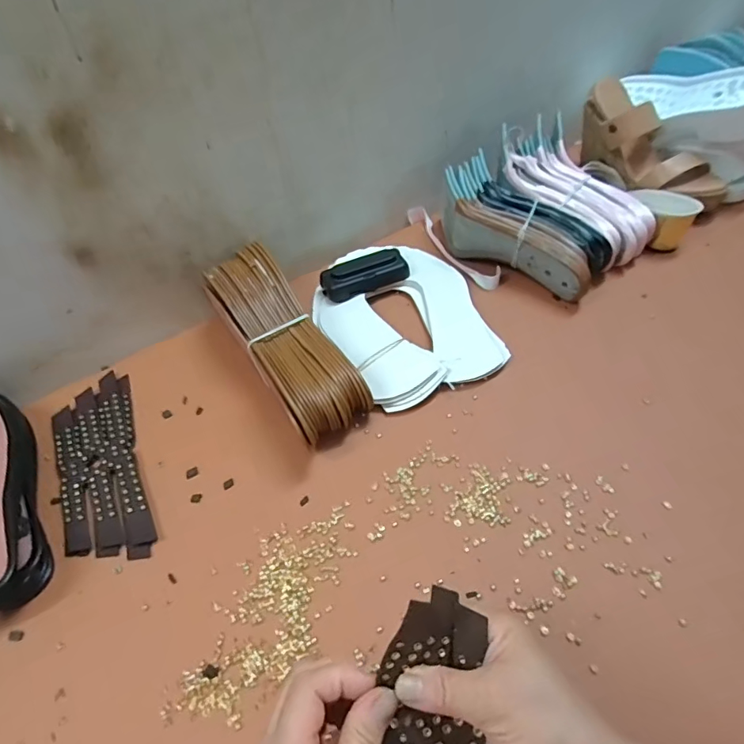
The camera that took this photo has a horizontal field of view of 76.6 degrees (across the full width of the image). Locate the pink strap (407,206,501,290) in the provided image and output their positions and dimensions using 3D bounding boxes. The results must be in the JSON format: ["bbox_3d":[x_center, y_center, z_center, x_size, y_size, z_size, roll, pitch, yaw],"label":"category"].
[{"bbox_3d":[0.108,-0.174,0.649,0.035,0.020,0.194,-25,51,-15],"label":"pink strap"}]

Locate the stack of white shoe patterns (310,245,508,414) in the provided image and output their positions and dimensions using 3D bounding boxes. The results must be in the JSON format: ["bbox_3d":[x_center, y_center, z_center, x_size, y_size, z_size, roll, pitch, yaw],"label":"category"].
[{"bbox_3d":[0.037,-0.062,0.555,0.182,0.032,0.224,-20,50,-12],"label":"stack of white shoe patterns"}]

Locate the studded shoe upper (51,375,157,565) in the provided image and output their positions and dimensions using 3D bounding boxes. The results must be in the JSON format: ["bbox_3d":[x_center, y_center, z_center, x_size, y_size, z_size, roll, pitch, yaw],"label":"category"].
[{"bbox_3d":[-0.269,0.090,0.466,0.076,0.011,0.222,-22,51,-14],"label":"studded shoe upper"}]

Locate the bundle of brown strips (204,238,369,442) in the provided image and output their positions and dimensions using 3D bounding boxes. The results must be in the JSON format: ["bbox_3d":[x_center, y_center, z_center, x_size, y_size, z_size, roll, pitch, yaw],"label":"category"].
[{"bbox_3d":[-0.096,-0.032,0.501,0.080,0.090,0.235,-30,53,-19],"label":"bundle of brown strips"}]

